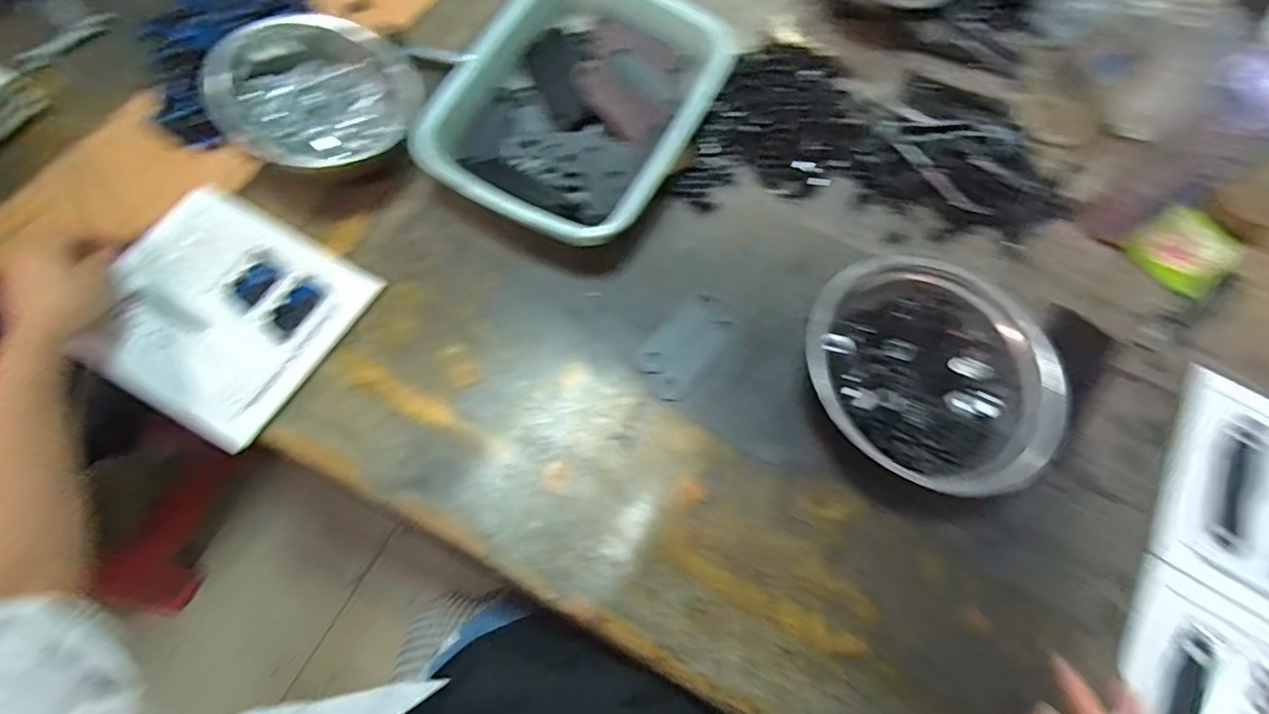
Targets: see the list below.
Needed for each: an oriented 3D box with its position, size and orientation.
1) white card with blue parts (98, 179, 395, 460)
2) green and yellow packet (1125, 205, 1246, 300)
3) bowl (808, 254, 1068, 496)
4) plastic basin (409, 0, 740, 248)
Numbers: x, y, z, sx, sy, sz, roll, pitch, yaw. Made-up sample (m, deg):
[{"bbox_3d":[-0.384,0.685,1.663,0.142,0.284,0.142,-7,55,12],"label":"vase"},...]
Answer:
[{"bbox_3d":[-0.390,-0.046,0.527,0.220,0.021,0.199,28,71,7],"label":"white card with blue parts"},{"bbox_3d":[0.633,-0.124,0.636,0.092,0.025,0.092,-35,75,-14],"label":"green and yellow packet"},{"bbox_3d":[0.266,0.017,0.519,0.218,0.067,0.203,1,70,-2],"label":"bowl"},{"bbox_3d":[-0.053,-0.275,0.605,0.242,0.075,0.331,28,71,8],"label":"plastic basin"}]

